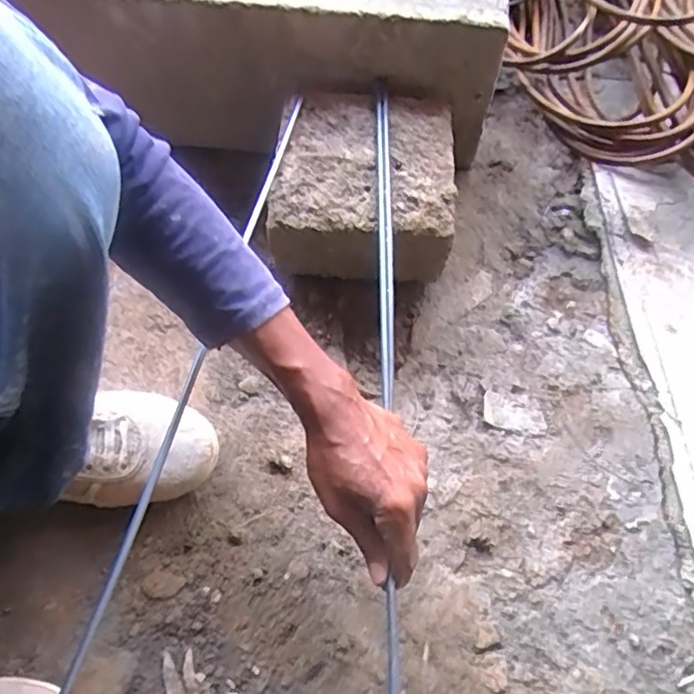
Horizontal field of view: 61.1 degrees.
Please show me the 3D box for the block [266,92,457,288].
[{"bbox_3d":[0.026,-0.166,0.688,0.195,0.134,0.229,12,59,5],"label":"block"}]

